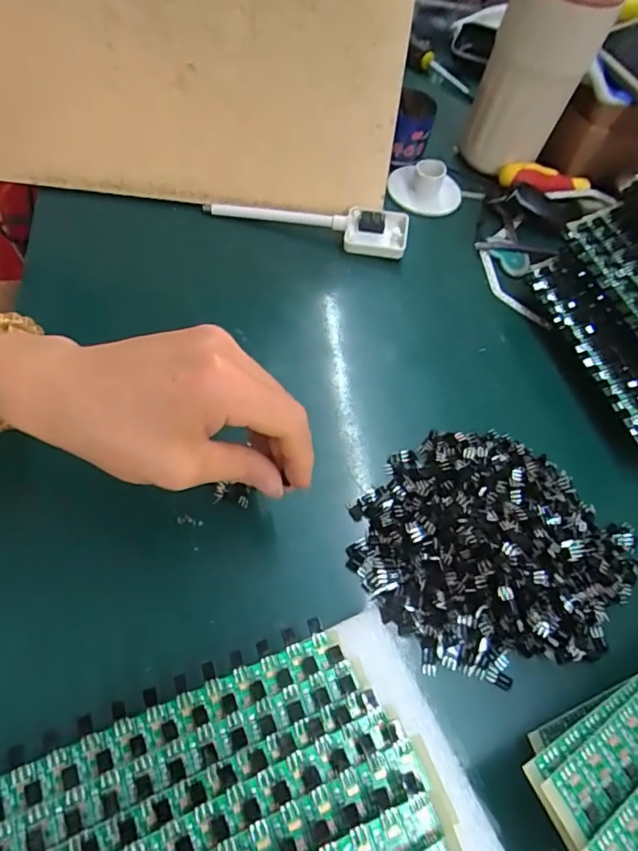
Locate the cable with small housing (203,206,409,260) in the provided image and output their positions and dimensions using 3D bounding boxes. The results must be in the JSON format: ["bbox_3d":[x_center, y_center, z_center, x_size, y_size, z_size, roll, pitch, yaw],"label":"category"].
[{"bbox_3d":[-0.009,-0.161,0.412,0.155,0.009,0.038,10,73,2],"label":"cable with small housing"}]

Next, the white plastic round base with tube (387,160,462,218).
[{"bbox_3d":[0.091,-0.206,0.454,0.062,0.031,0.049,16,56,3],"label":"white plastic round base with tube"}]

